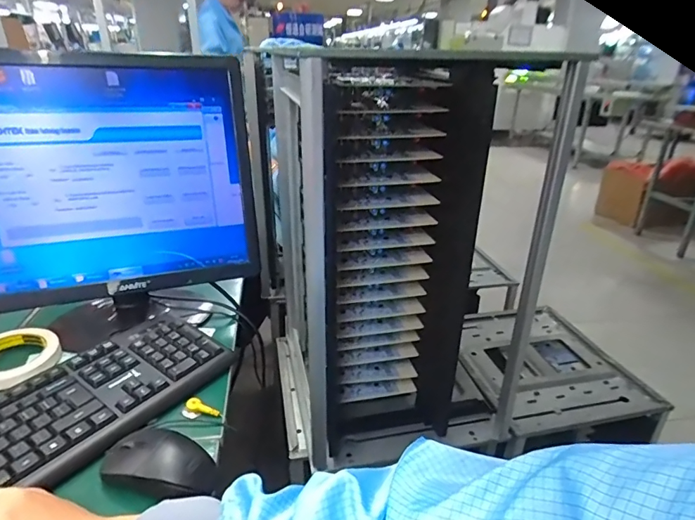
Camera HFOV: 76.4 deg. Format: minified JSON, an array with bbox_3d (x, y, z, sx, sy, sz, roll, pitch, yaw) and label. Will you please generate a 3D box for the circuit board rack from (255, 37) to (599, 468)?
[{"bbox_3d":[0.013,-0.004,0.692,0.249,0.538,0.334,-9,27,-20],"label":"circuit board rack"}]

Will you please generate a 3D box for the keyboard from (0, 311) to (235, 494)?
[{"bbox_3d":[-0.324,0.176,0.438,0.142,0.025,0.428,16,29,28],"label":"keyboard"}]

